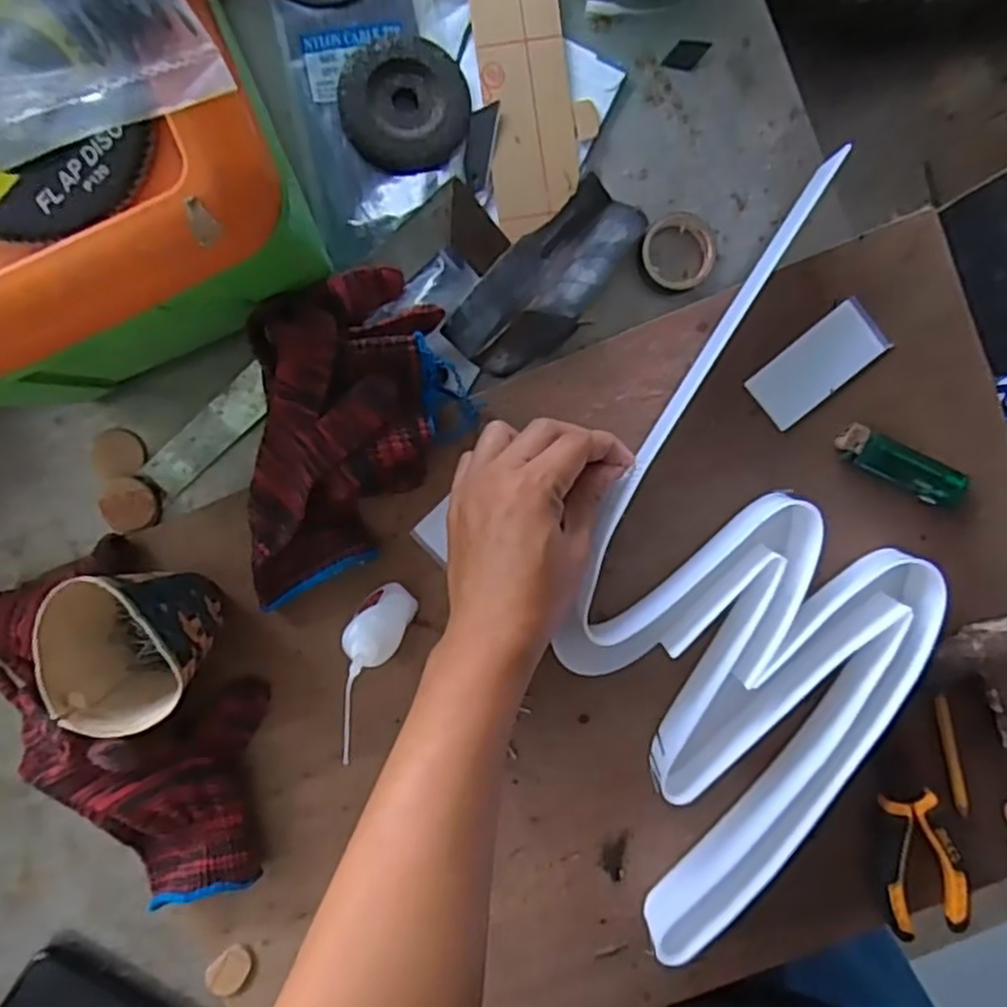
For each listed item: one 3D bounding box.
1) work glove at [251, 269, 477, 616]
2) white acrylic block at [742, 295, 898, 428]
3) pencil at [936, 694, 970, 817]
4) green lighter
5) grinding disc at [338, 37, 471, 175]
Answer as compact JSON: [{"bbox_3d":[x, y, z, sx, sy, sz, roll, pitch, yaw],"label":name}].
[{"bbox_3d":[-0.104,-0.036,0.427,0.118,0.060,0.199,39,95,-2],"label":"work glove"},{"bbox_3d":[0.190,-0.084,0.446,0.081,0.004,0.039,-39,93,4],"label":"white acrylic block"},{"bbox_3d":[0.283,0.158,0.466,0.008,0.006,0.083,-14,94,3],"label":"pencil"},{"bbox_3d":[0.242,-0.022,0.449,0.083,0.012,0.025,27,95,-1],"label":"green lighter"},{"bbox_3d":[-0.058,-0.236,0.439,0.073,0.016,0.076,0,95,2],"label":"grinding disc"}]

